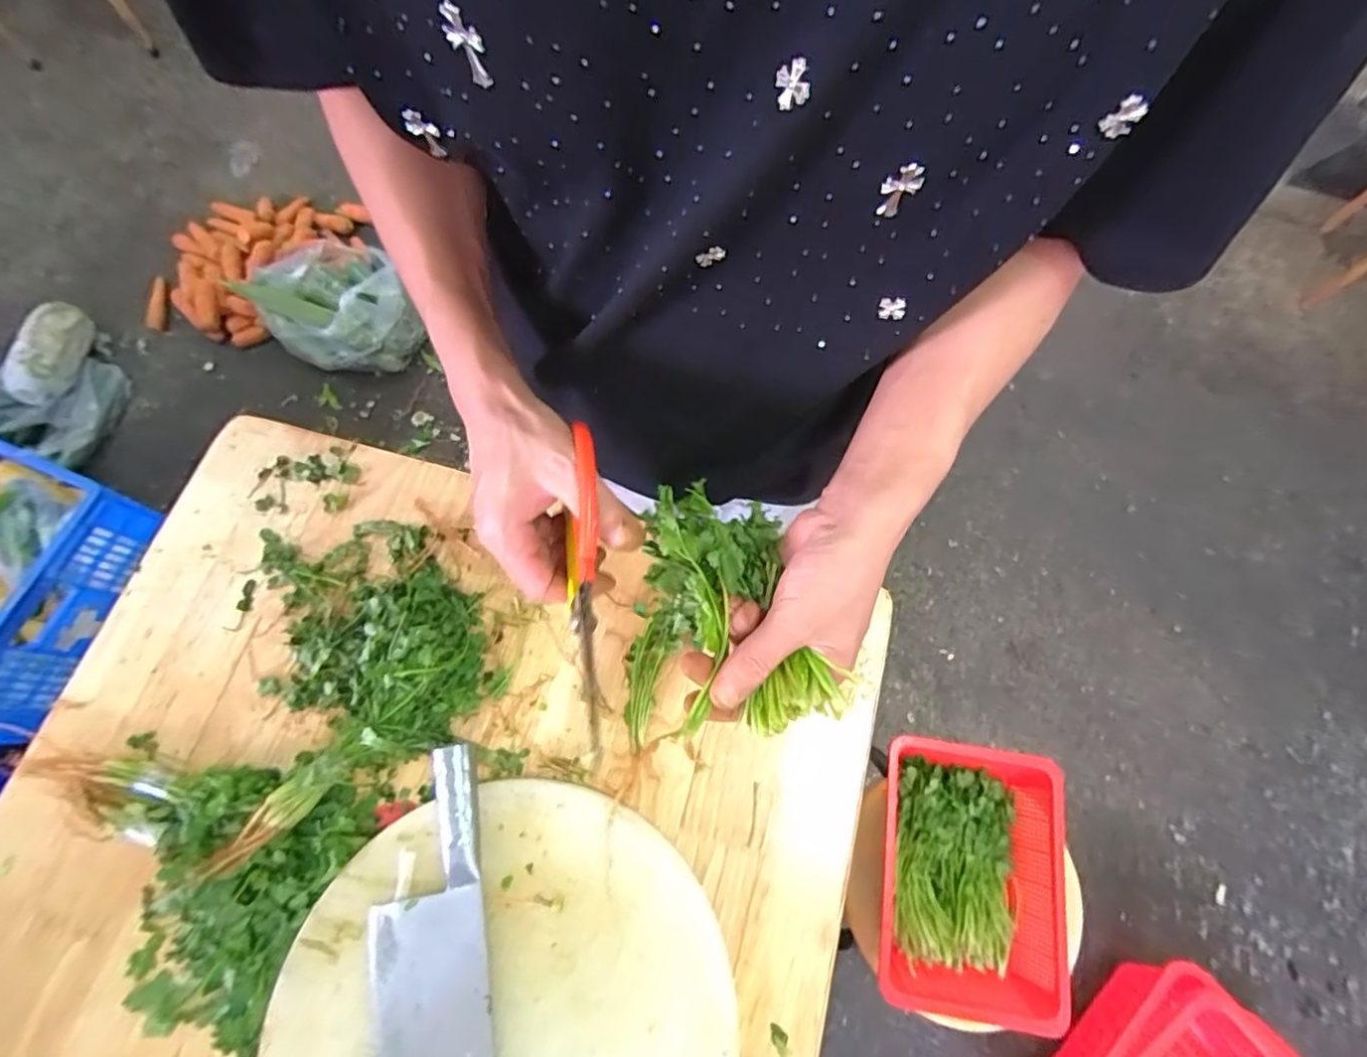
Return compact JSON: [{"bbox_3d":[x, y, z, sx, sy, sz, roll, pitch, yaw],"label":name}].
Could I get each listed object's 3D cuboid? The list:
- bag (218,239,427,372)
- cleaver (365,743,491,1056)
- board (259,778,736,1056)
[{"bbox_3d":[-0.882,-0.568,1.508,0.325,0.214,0.368,-39,77,-13],"label":"bag"},{"bbox_3d":[-0.209,0.349,0.479,0.094,0.024,0.311,-8,72,-4],"label":"cleaver"},{"bbox_3d":[-0.144,0.403,0.487,0.352,0.045,0.351,0,72,-1],"label":"board"}]

